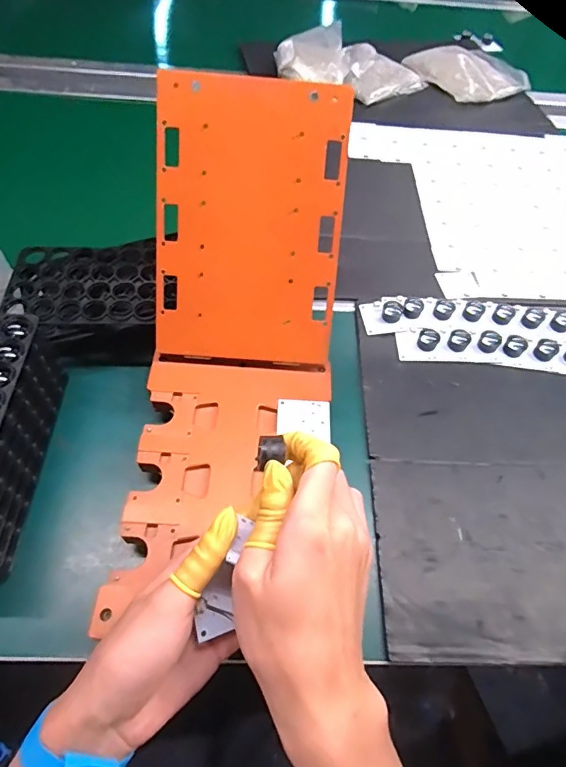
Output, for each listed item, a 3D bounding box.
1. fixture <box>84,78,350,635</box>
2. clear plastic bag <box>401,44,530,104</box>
[{"bbox_3d":[-0.046,-0.030,0.402,0.169,0.087,0.440,12,90,4],"label":"fixture"},{"bbox_3d":[0.336,-0.560,0.835,0.180,0.026,0.170,-19,61,-15],"label":"clear plastic bag"}]

